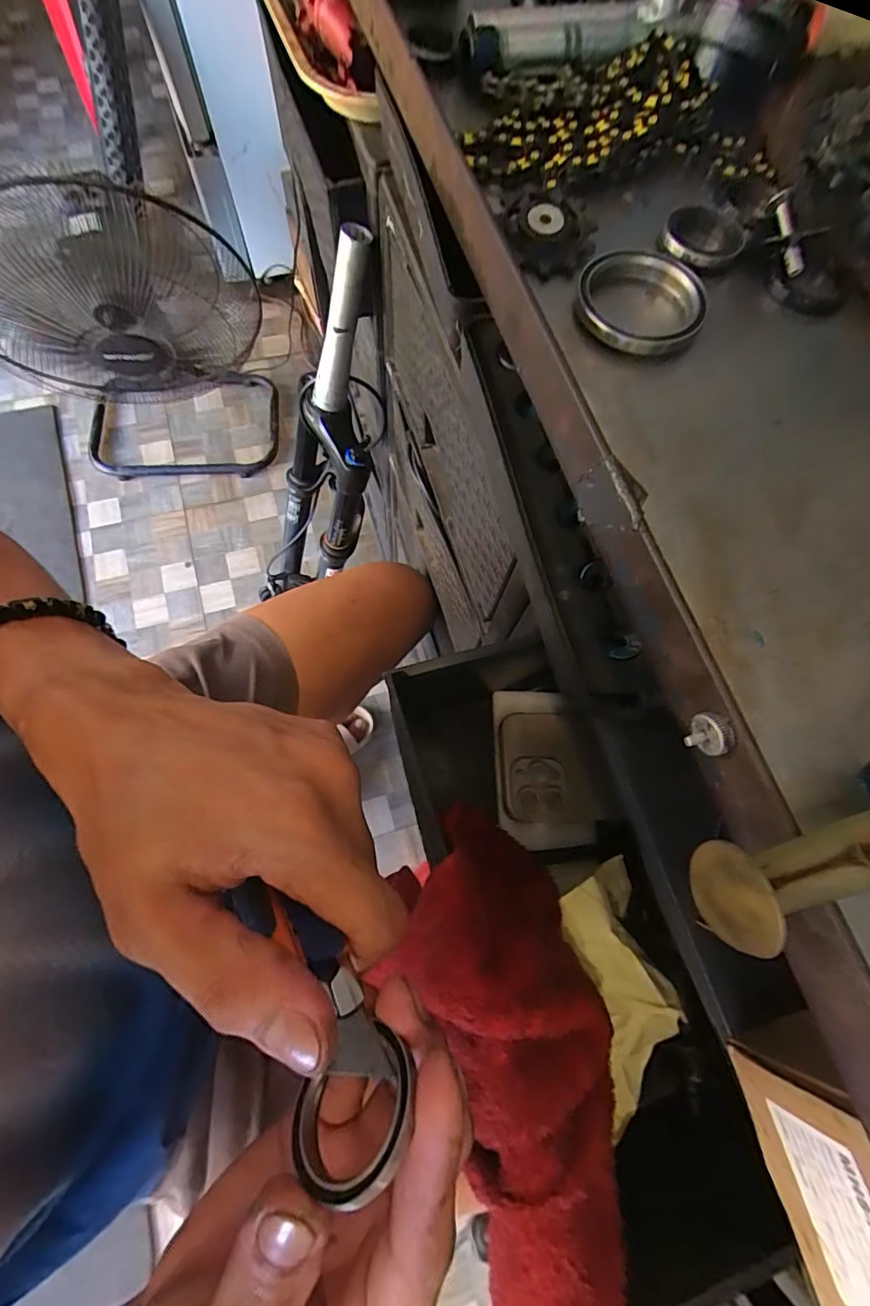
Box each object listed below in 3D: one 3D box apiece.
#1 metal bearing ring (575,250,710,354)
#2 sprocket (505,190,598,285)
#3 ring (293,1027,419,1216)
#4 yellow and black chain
[{"bbox_3d":[0.080,-0.137,0.198,0.048,0.012,0.039,11,71,0],"label":"metal bearing ring"},{"bbox_3d":[0.047,-0.174,0.210,0.038,0.012,0.041,11,71,0],"label":"sprocket"},{"bbox_3d":[-0.022,0.128,0.141,0.035,0.032,0.004,-36,121,-12],"label":"ring"},{"bbox_3d":[0.080,-0.247,0.233,0.137,0.017,0.082,-8,72,-5],"label":"yellow and black chain"}]

